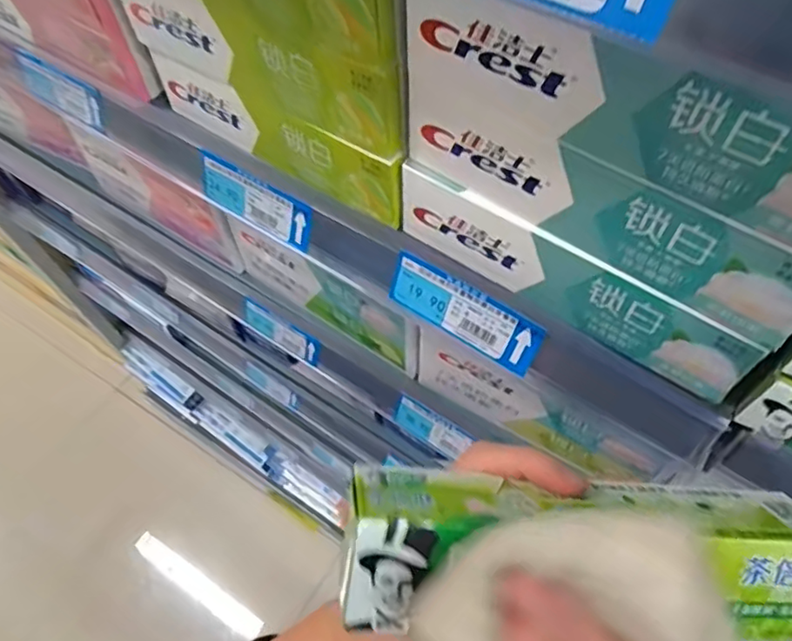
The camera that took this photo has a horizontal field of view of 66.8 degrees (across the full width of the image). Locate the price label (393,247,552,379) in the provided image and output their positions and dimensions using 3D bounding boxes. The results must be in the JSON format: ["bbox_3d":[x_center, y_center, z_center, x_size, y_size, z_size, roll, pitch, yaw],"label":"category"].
[{"bbox_3d":[0.041,-0.004,0.367,0.098,0.039,0.006,31,39,18],"label":"price label"}]

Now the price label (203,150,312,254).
[{"bbox_3d":[-0.100,-0.083,0.427,0.096,0.037,0.007,31,40,18],"label":"price label"}]

